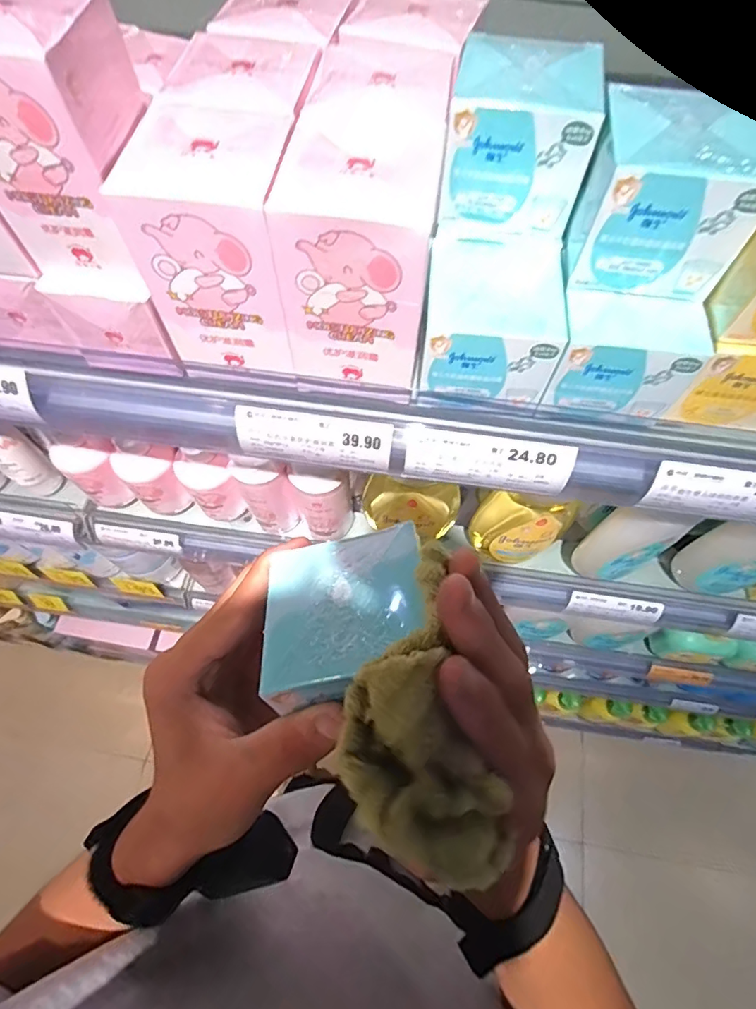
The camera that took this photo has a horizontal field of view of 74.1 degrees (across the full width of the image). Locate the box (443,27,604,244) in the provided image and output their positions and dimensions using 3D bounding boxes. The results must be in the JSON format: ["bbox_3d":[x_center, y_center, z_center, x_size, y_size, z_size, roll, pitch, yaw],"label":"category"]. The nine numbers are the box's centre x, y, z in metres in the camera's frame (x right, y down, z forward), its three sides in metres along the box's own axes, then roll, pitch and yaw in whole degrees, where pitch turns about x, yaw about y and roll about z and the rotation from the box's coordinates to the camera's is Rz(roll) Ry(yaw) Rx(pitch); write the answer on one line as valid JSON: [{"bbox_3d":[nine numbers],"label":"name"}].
[{"bbox_3d":[0.067,-0.176,0.238,0.061,0.053,0.061,9,66,4],"label":"box"}]

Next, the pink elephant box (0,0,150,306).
[{"bbox_3d":[-0.127,-0.145,0.205,0.052,0.092,0.061,7,66,3],"label":"pink elephant box"}]

